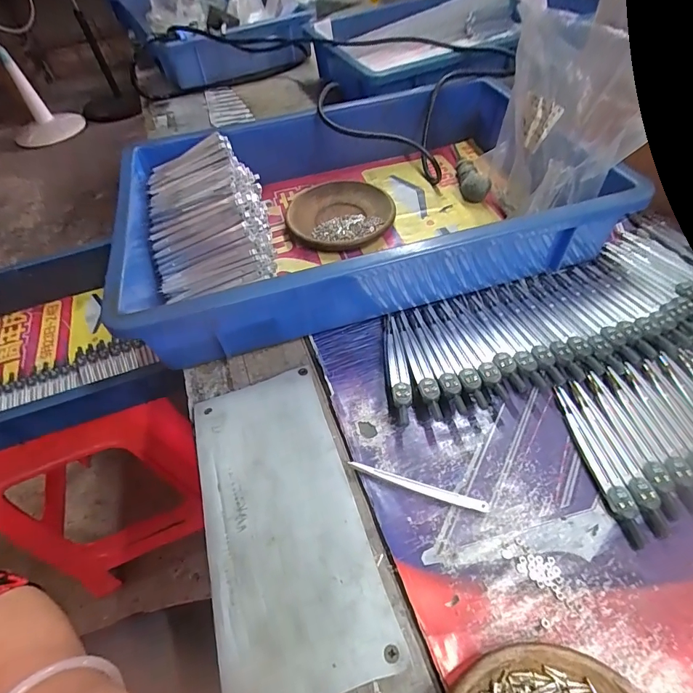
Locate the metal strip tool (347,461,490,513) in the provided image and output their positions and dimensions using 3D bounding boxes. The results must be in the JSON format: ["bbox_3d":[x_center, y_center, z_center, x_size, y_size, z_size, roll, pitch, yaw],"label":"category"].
[{"bbox_3d":[0.046,0.091,0.273,0.090,0.004,0.008,14,55,15],"label":"metal strip tool"}]

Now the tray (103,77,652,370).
[{"bbox_3d":[0.003,-0.149,0.420,0.437,0.074,0.286,-15,52,-7],"label":"tray"}]

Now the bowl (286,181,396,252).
[{"bbox_3d":[-0.006,-0.142,0.451,0.111,0.017,0.114,-3,52,3],"label":"bowl"}]

